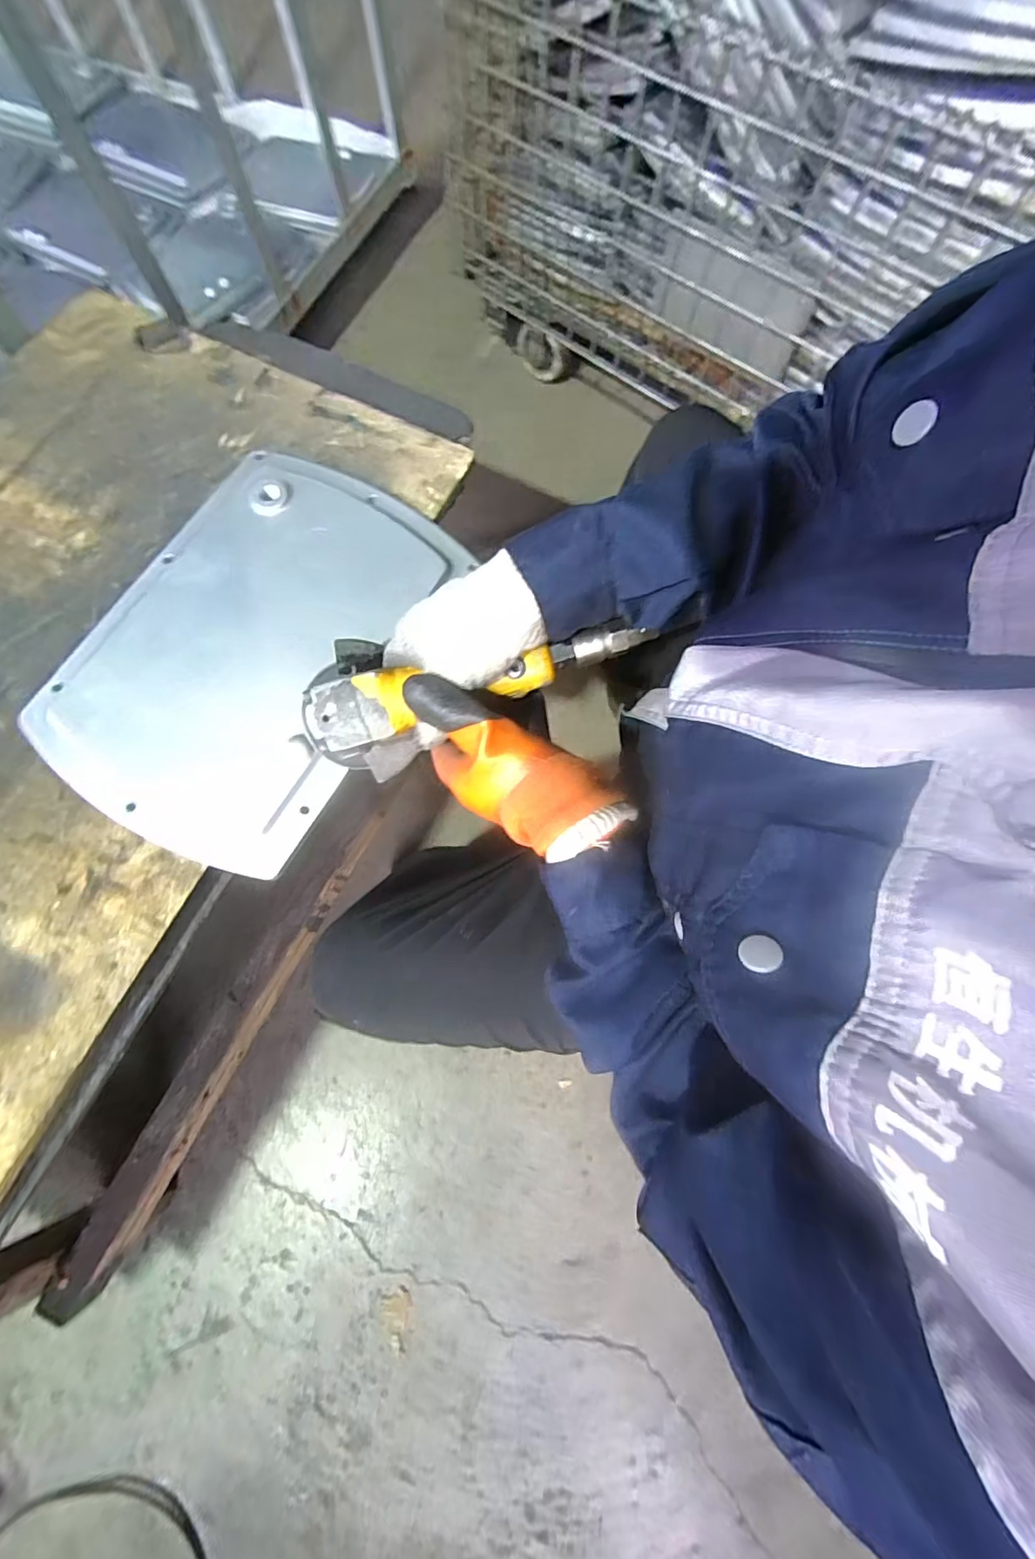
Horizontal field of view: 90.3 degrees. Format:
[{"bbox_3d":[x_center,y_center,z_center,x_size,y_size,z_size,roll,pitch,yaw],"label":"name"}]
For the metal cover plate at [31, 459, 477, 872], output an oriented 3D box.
[{"bbox_3d":[-0.239,-0.126,0.458,0.260,0.017,0.370,25,76,4],"label":"metal cover plate"}]

